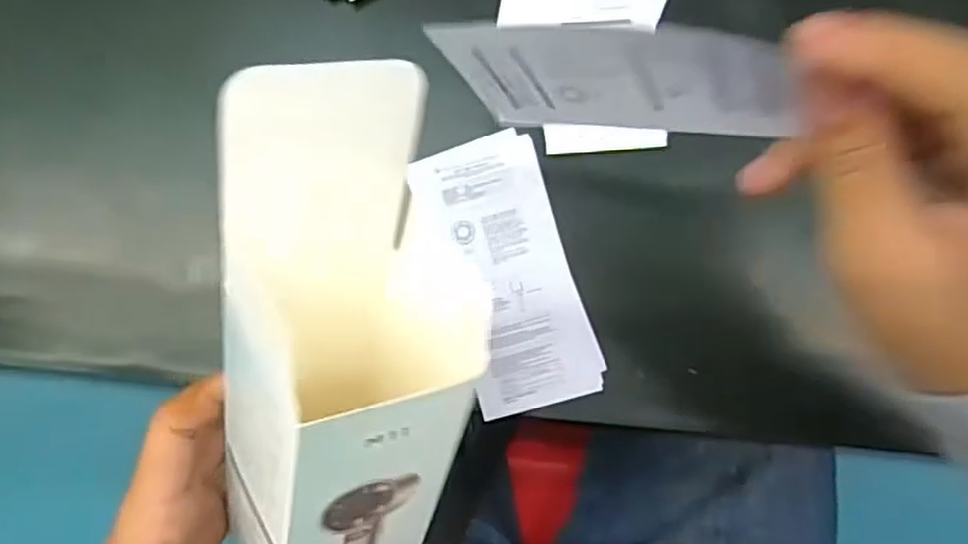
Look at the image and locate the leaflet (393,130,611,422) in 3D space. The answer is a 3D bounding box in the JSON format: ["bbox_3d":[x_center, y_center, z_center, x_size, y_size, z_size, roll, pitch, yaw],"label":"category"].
[{"bbox_3d":[0.007,0.001,0.341,0.066,0.004,0.124,-18,85,-3],"label":"leaflet"}]

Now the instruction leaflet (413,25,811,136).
[{"bbox_3d":[0.039,-0.055,0.218,0.098,0.043,0.013,11,82,23],"label":"instruction leaflet"}]

